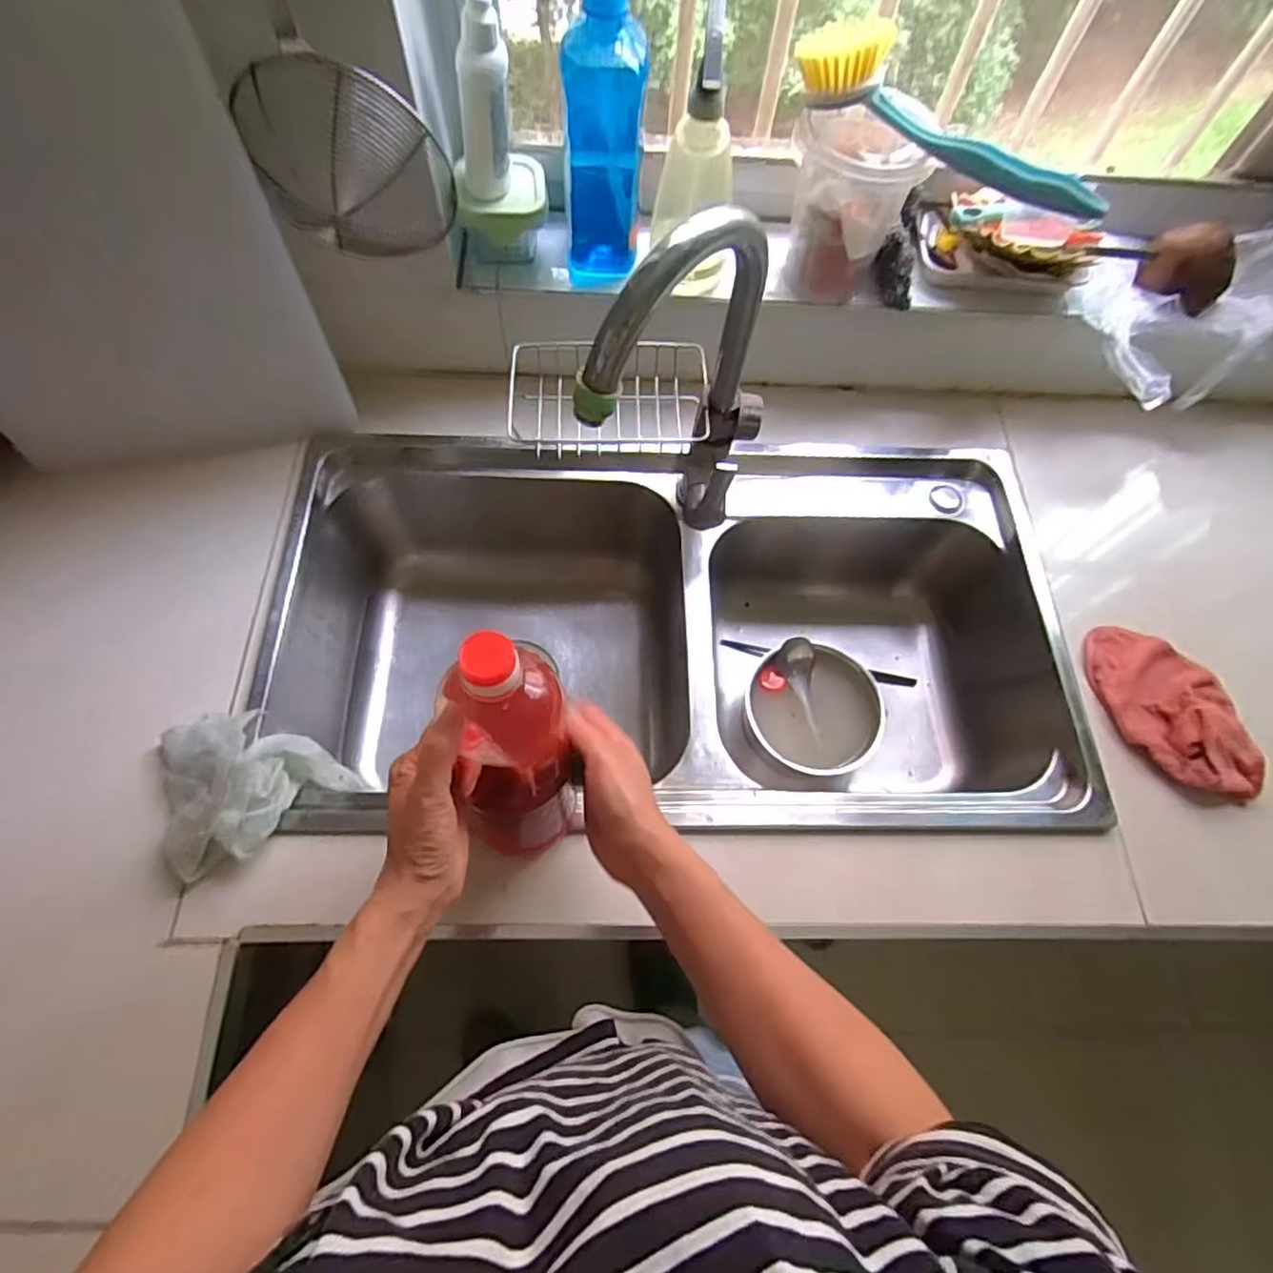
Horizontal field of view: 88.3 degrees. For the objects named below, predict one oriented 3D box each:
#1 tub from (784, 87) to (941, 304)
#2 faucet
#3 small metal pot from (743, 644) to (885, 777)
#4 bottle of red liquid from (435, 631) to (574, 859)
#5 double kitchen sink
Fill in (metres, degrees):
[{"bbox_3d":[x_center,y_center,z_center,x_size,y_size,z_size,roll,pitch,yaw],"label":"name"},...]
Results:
[{"bbox_3d":[0.205,-0.418,0.640,0.114,0.163,0.092,10,67,1],"label":"tub"},{"bbox_3d":[0.044,-0.173,0.516,0.066,0.298,0.196,37,70,12],"label":"faucet"},{"bbox_3d":[0.208,0.086,0.774,0.155,0.063,0.143,1,67,-3],"label":"small metal pot"},{"bbox_3d":[-0.086,0.089,0.458,0.074,0.239,0.068,2,48,-2],"label":"bottle of red liquid"},{"bbox_3d":[0.031,0.009,0.750,0.771,0.214,0.420,1,67,-3],"label":"double kitchen sink"}]

